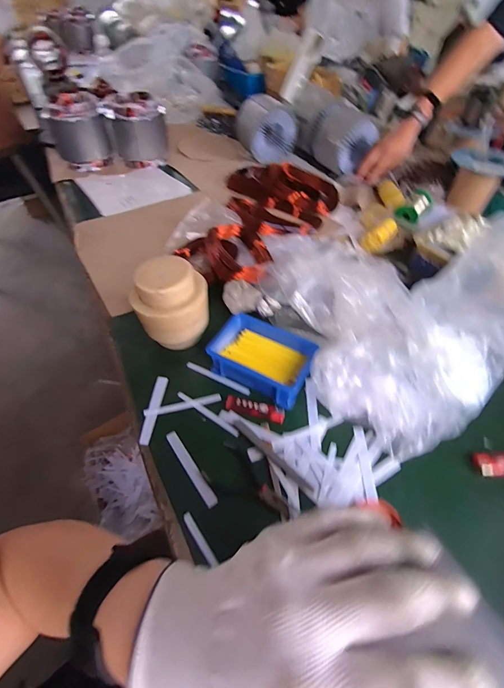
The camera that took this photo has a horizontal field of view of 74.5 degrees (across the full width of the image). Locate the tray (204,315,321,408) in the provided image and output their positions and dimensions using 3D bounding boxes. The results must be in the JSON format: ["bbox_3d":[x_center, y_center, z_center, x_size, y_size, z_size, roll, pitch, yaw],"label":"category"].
[{"bbox_3d":[0.016,0.022,0.506,0.148,0.049,0.105,21,54,16],"label":"tray"}]

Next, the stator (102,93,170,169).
[{"bbox_3d":[-0.329,-0.641,1.003,0.123,0.158,0.142,20,54,16],"label":"stator"}]

